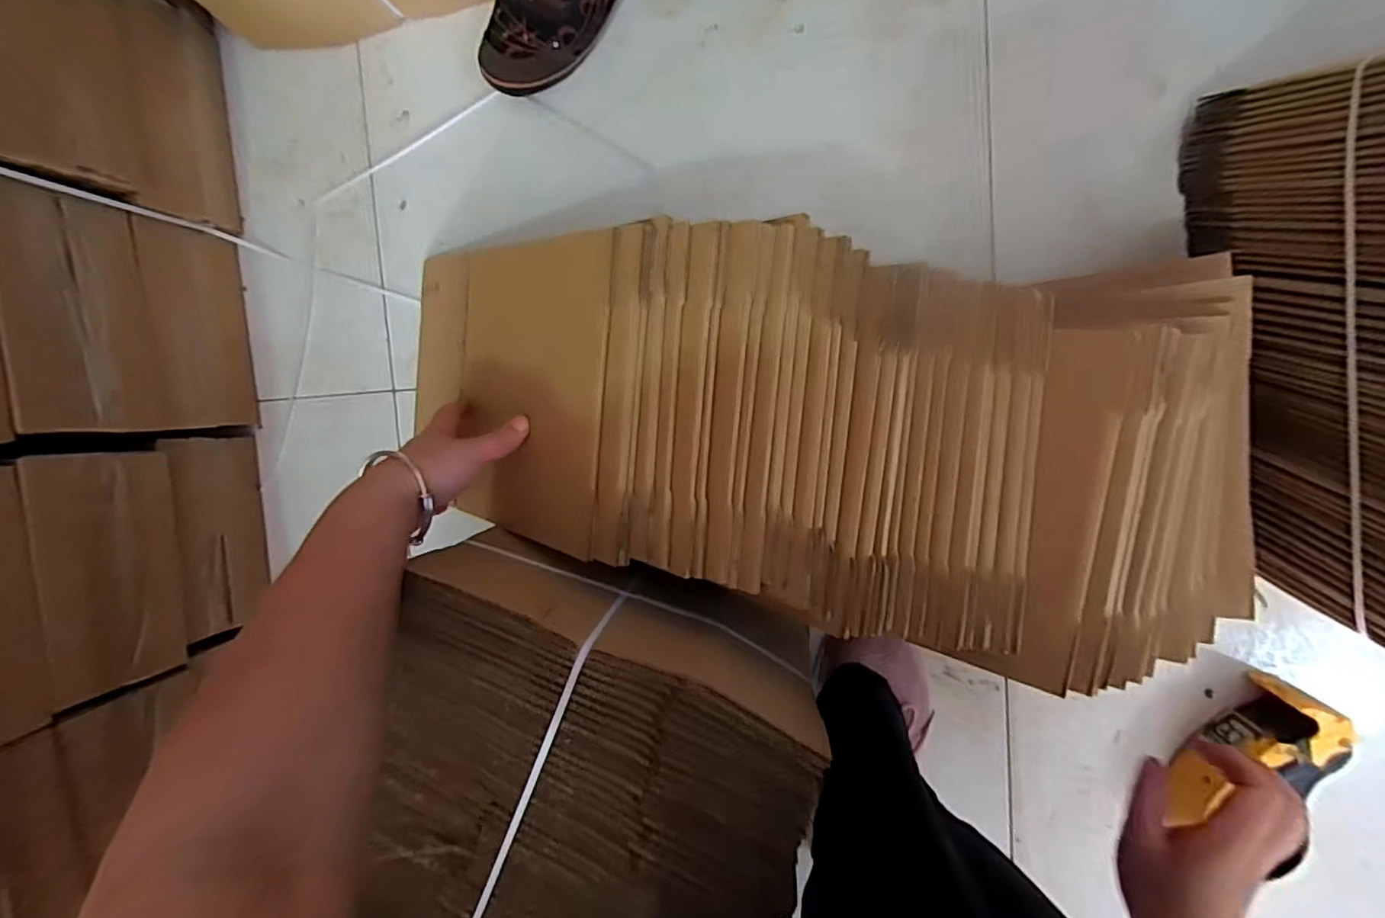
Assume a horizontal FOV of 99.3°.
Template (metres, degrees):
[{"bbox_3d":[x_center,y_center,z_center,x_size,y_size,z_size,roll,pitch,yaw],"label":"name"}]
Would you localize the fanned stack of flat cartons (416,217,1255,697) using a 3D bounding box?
[{"bbox_3d":[0.064,-0.036,0.430,0.641,0.103,0.270,13,97,11],"label":"fanned stack of flat cartons"}]

